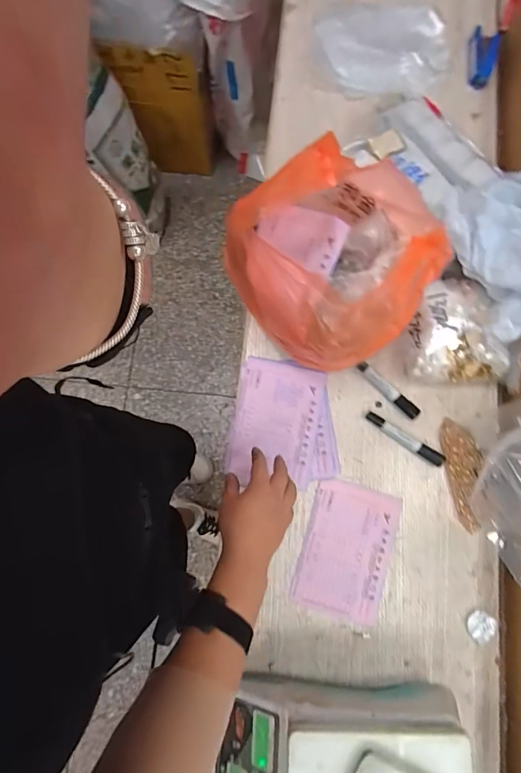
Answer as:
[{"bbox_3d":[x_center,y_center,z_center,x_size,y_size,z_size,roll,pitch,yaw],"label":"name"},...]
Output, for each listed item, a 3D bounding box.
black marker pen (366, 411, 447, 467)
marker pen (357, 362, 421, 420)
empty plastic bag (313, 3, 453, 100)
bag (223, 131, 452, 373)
[{"bbox_3d":[0.232,0.085,0.636,0.140,0.015,0.020,32,81,6],"label":"black marker pen"},{"bbox_3d":[0.210,0.006,0.649,0.125,0.023,0.018,42,82,8],"label":"marker pen"},{"bbox_3d":[0.238,-0.655,0.756,0.262,0.040,0.221,8,79,2],"label":"empty plastic bag"},{"bbox_3d":[0.114,-0.167,0.554,0.242,0.256,0.234,-32,80,-5],"label":"bag"}]

